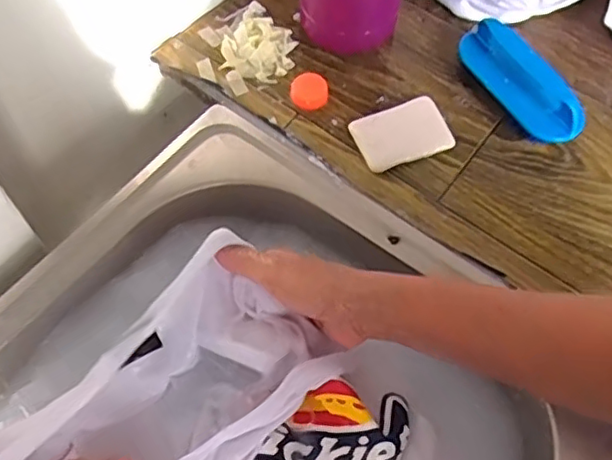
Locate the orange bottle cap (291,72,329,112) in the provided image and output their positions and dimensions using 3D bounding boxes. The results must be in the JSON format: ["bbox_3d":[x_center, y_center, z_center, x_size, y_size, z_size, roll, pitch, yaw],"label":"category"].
[{"bbox_3d":[0.003,-0.120,0.541,0.032,0.013,0.031,0,62,-1],"label":"orange bottle cap"}]

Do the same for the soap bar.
[{"bbox_3d":[0.081,-0.081,0.530,0.077,0.012,0.053,-20,64,-11],"label":"soap bar"}]

